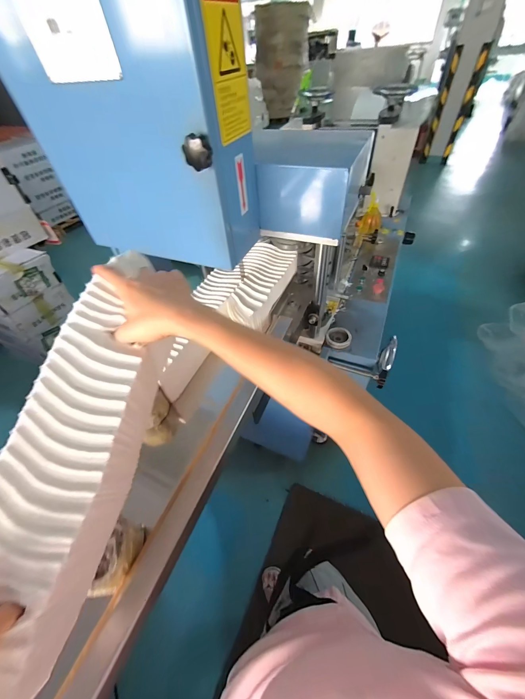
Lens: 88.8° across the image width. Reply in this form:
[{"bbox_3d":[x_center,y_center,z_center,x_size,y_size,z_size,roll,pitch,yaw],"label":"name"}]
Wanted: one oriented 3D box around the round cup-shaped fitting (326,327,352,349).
[{"bbox_3d":[0.239,-0.036,0.837,0.074,0.030,0.075,-3,49,3],"label":"round cup-shaped fitting"}]

